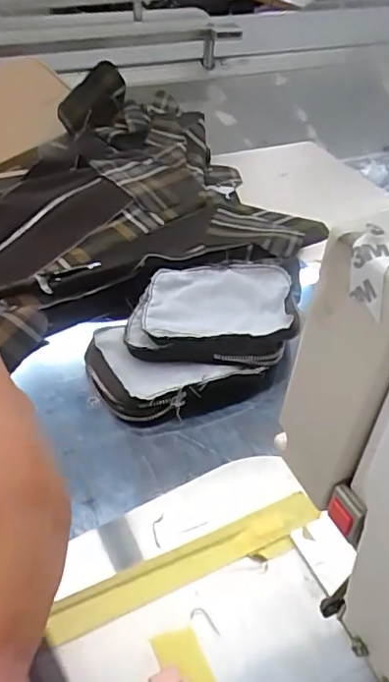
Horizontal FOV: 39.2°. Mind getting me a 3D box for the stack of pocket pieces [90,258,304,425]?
[{"bbox_3d":[0.001,-0.012,0.501,0.210,0.041,0.155,-25,47,-26],"label":"stack of pocket pieces"}]

